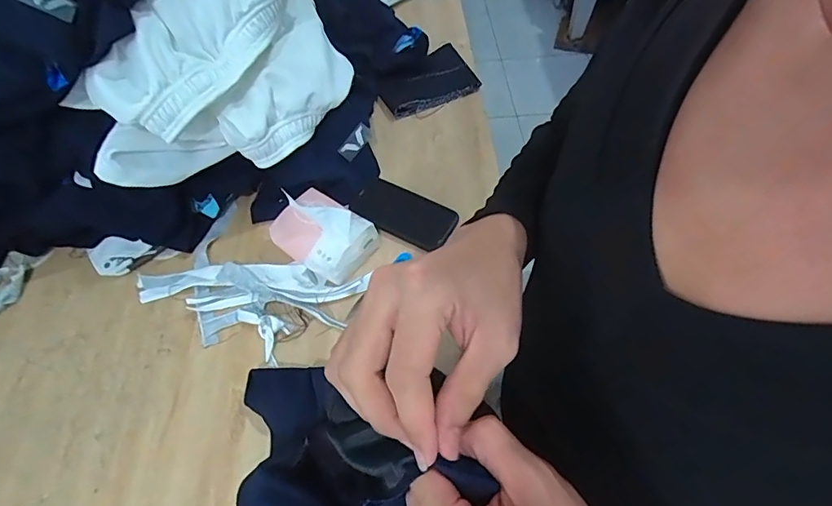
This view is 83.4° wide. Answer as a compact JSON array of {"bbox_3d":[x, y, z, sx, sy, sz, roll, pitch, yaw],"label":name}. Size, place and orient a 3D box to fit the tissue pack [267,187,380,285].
[{"bbox_3d":[-0.126,-0.030,0.620,0.118,0.080,0.096,35,65,23],"label":"tissue pack"}]

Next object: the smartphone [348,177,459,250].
[{"bbox_3d":[-0.019,-0.060,0.678,0.148,0.016,0.086,30,63,21],"label":"smartphone"}]

